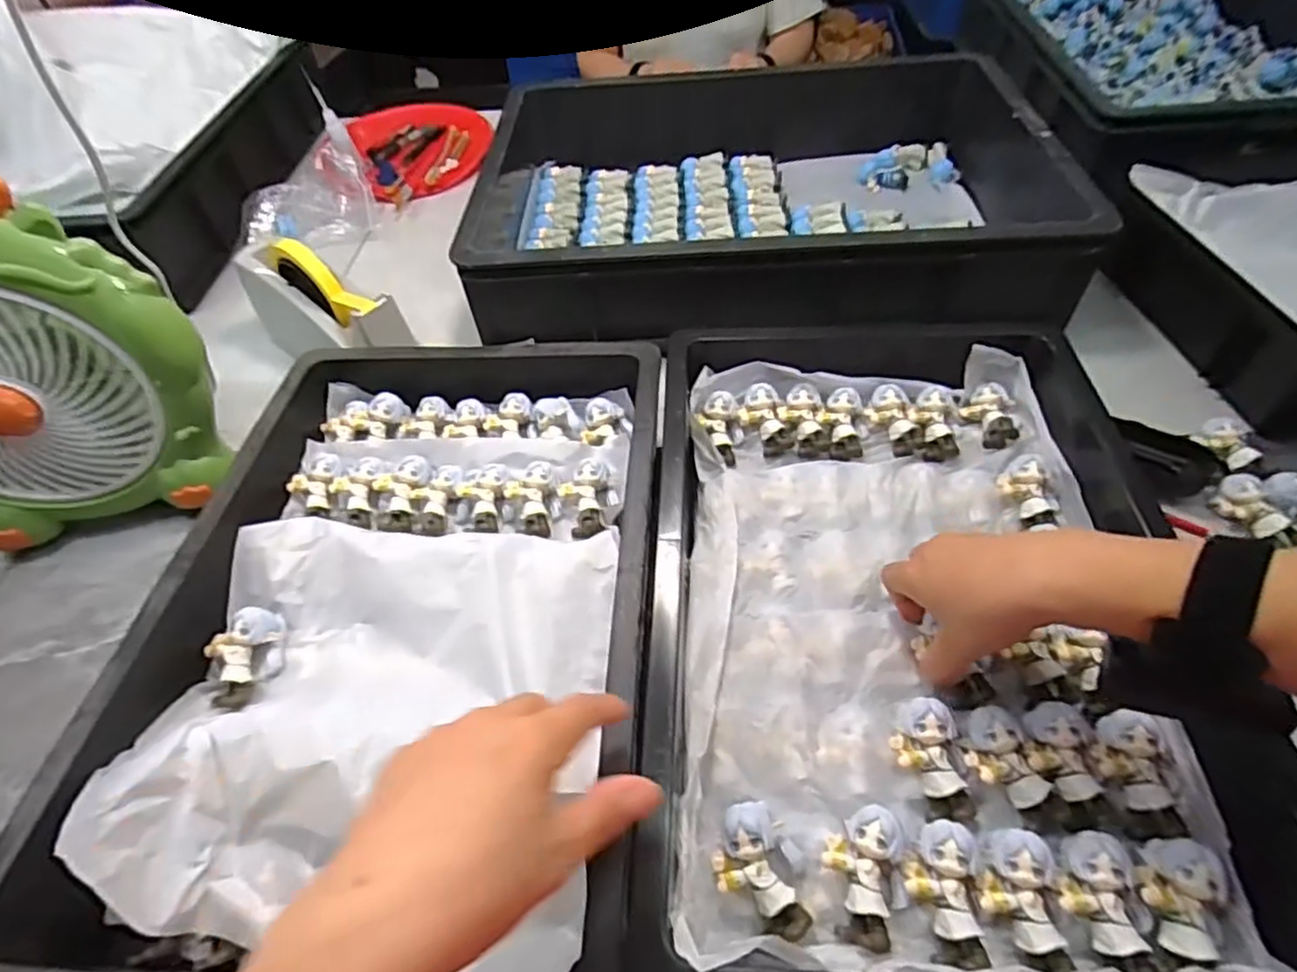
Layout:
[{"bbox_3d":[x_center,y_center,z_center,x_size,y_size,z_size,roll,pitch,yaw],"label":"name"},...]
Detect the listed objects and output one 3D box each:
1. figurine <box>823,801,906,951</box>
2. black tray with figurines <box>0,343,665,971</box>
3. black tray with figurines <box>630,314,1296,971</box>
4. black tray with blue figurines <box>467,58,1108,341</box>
[{"bbox_3d":[0.114,0.203,0.340,0.041,0.029,0.059,-9,51,-2],"label":"figurine"},{"bbox_3d":[-0.152,0.069,0.440,0.310,0.067,0.432,1,51,5],"label":"black tray with figurines"},{"bbox_3d":[0.159,0.058,0.419,0.299,0.086,0.440,3,51,2],"label":"black tray with figurines"},{"bbox_3d":[0.123,-0.350,0.742,0.591,0.141,0.469,-1,51,4],"label":"black tray with blue figurines"}]

